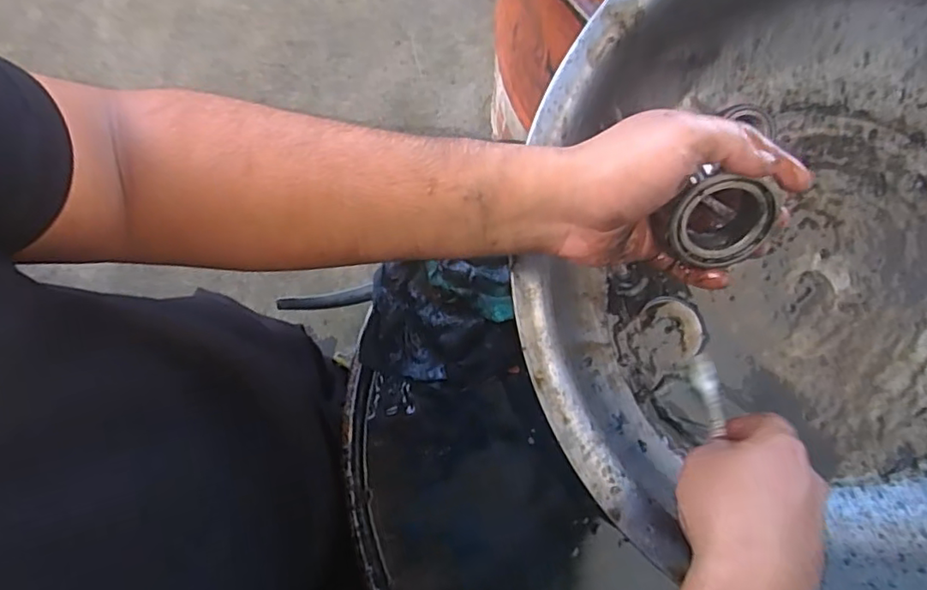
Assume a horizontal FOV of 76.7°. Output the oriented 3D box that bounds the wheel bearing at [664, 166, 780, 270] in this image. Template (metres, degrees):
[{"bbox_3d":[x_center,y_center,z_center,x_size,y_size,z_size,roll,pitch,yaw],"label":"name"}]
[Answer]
[{"bbox_3d":[0.147,-0.047,0.346,0.062,0.026,0.060,8,123,-7],"label":"wheel bearing"}]

